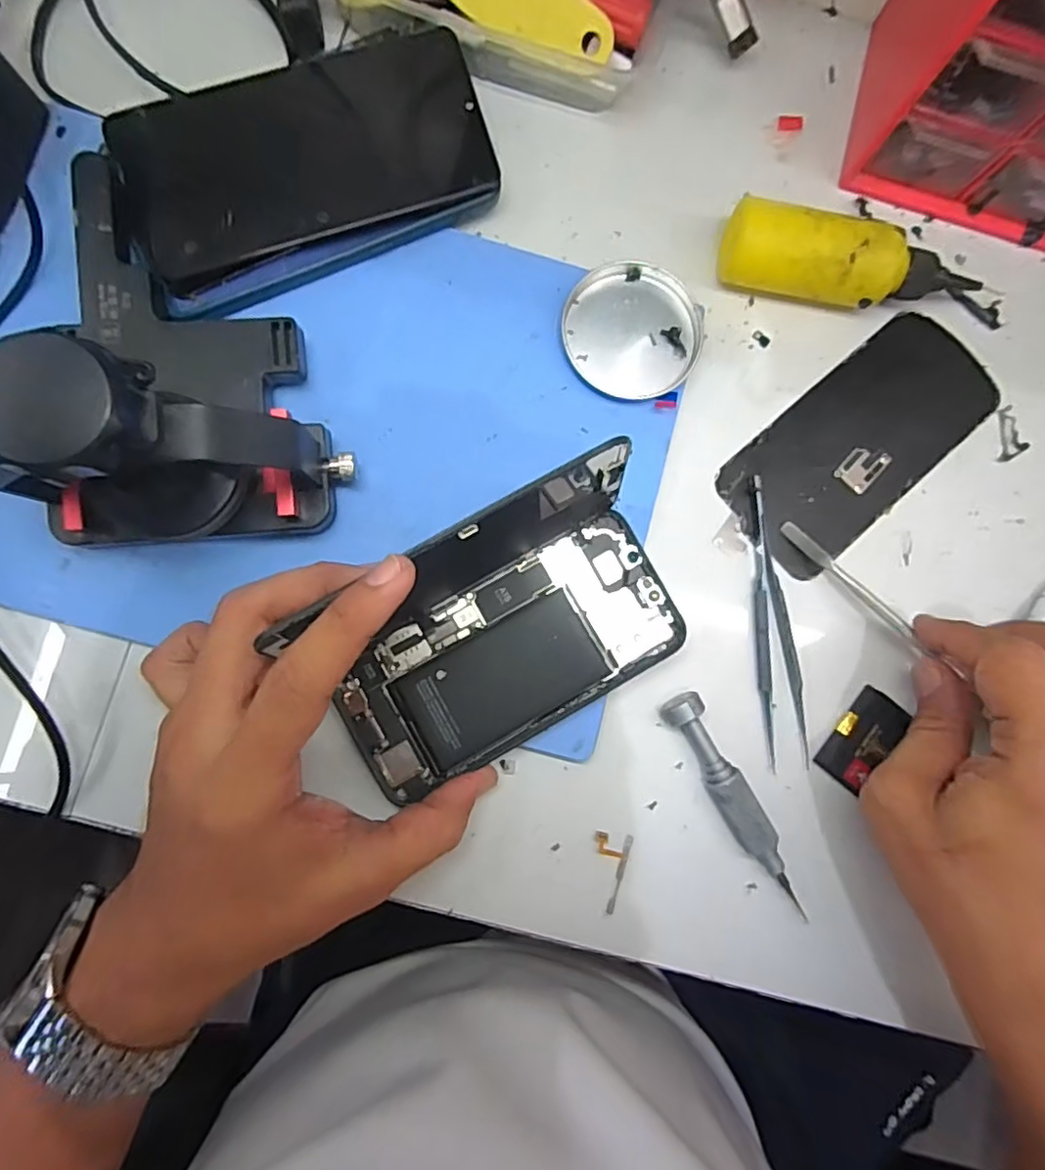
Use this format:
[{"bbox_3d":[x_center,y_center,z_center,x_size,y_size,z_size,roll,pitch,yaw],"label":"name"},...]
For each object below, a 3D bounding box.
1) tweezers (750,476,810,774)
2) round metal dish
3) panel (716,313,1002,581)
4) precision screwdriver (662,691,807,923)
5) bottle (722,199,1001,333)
[{"bbox_3d":[0.115,0.017,0.291,0.020,0.007,0.130,-6,84,-4],"label":"tweezers"},{"bbox_3d":[0.051,-0.119,0.297,0.060,0.015,0.065,0,84,-4],"label":"round metal dish"},{"bbox_3d":[0.166,-0.070,0.307,0.144,0.004,0.068,-40,88,-7],"label":"panel"},{"bbox_3d":[0.095,0.096,0.277,0.018,0.015,0.105,-30,87,-6],"label":"precision screwdriver"},{"bbox_3d":[0.168,-0.146,0.300,0.143,0.035,0.031,11,83,-3],"label":"bottle"}]

